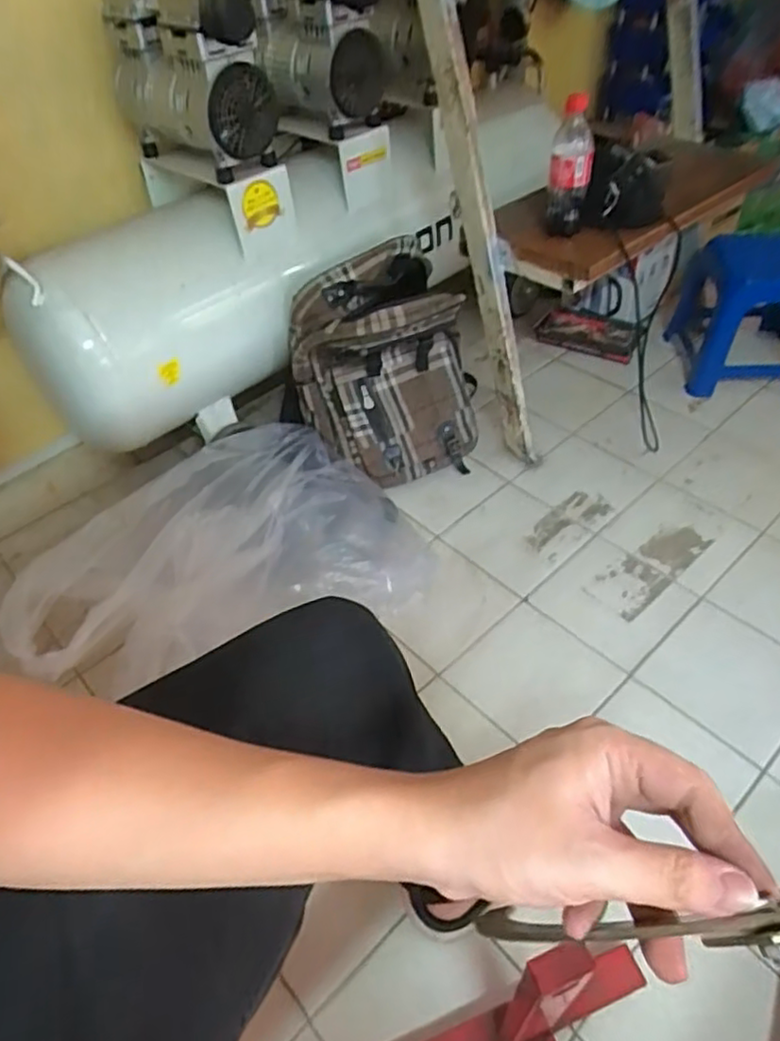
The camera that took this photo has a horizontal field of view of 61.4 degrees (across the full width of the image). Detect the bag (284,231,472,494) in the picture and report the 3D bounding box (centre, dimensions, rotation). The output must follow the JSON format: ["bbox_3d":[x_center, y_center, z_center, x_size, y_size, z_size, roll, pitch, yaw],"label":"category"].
[{"bbox_3d":[-0.002,-0.260,1.160,0.308,0.330,0.205,-21,48,-14],"label":"bag"}]

